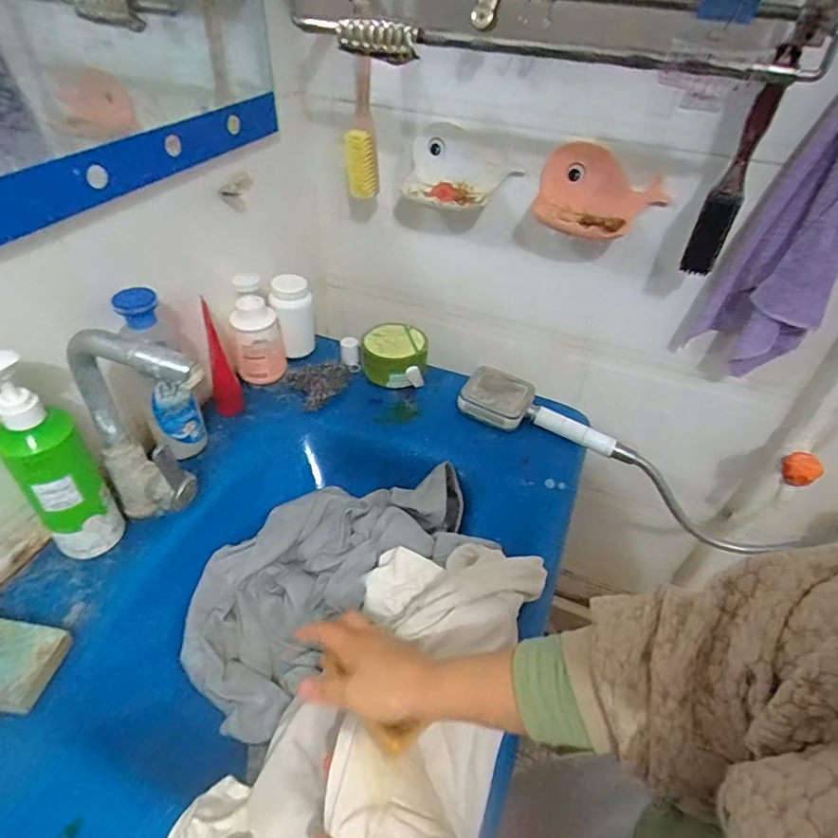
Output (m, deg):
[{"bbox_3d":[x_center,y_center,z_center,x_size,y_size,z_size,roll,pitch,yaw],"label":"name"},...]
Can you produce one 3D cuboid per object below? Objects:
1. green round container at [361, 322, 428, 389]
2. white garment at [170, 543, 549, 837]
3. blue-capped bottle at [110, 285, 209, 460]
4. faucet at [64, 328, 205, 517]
[{"bbox_3d":[-0.039,-0.102,0.841,0.101,0.071,0.105,2,42,-2],"label":"green round container"},{"bbox_3d":[-0.031,0.269,0.433,0.201,0.069,0.425,22,47,20],"label":"white garment"},{"bbox_3d":[-0.307,-0.047,0.629,0.067,0.214,0.049,-22,48,-26],"label":"blue-capped bottle"},{"bbox_3d":[-0.259,0.025,0.528,0.157,0.243,0.048,20,44,18],"label":"faucet"}]

